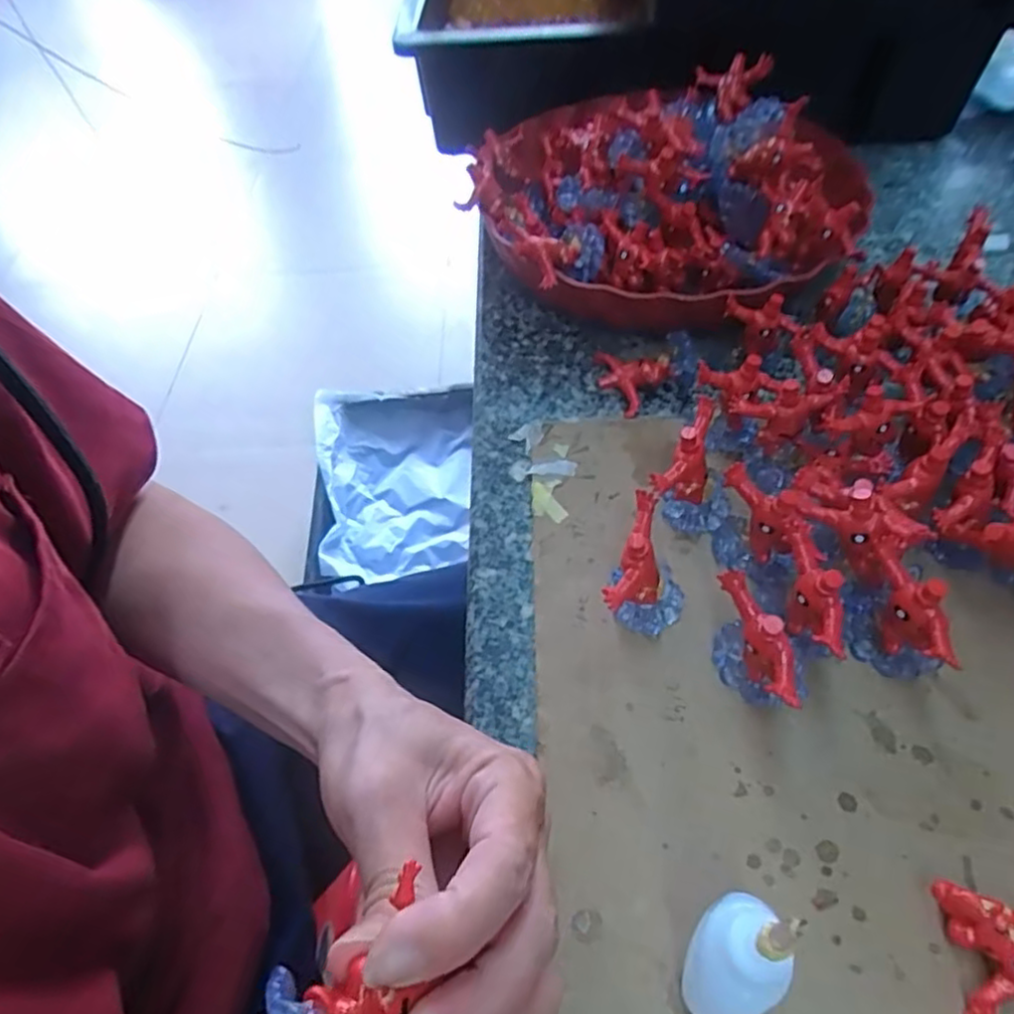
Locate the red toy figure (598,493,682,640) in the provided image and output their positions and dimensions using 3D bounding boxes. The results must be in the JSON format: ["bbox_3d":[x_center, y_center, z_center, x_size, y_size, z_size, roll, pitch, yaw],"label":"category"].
[{"bbox_3d":[0.060,0.029,0.277,0.028,0.053,0.045,18,56,17],"label":"red toy figure"}]

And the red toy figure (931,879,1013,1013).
[{"bbox_3d":[0.159,0.136,0.202,0.040,0.024,0.038,0,53,5],"label":"red toy figure"}]

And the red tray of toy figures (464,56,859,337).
[{"bbox_3d":[0.089,-0.183,0.410,0.232,0.098,0.174,14,55,15],"label":"red tray of toy figures"}]

